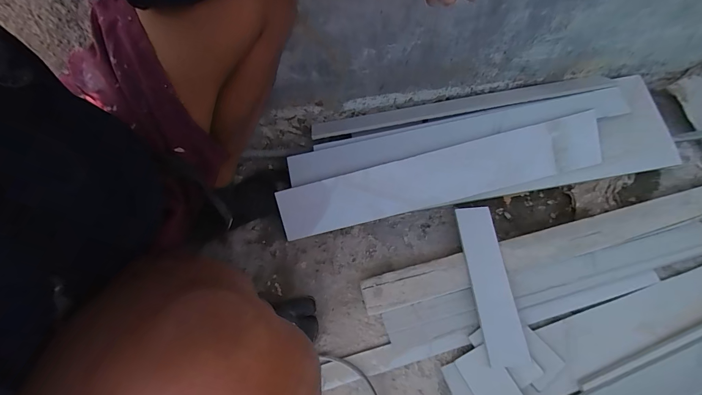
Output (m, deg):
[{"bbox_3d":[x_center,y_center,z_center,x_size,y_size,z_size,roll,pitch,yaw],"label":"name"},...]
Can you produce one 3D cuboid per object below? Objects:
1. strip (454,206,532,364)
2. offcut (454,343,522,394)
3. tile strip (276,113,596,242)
[{"bbox_3d":[0.223,0.133,0.539,0.058,0.015,0.246,-11,65,12],"label":"strip"},{"bbox_3d":[0.200,0.267,0.483,0.058,0.005,0.092,-35,55,6],"label":"offcut"},{"bbox_3d":[0.162,-0.036,0.612,0.586,0.011,0.095,-14,98,0],"label":"tile strip"}]

